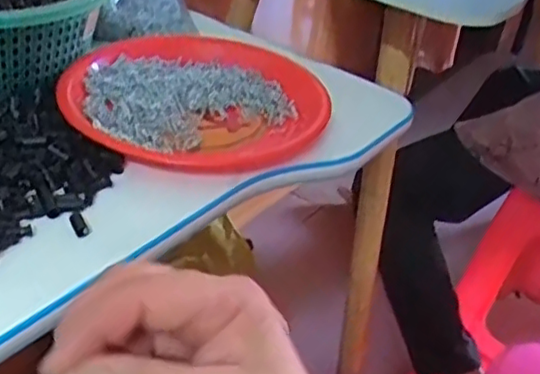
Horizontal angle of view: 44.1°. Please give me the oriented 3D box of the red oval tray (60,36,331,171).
[{"bbox_3d":[-0.076,-0.083,0.591,0.210,0.025,0.209,-18,42,-32],"label":"red oval tray"}]

